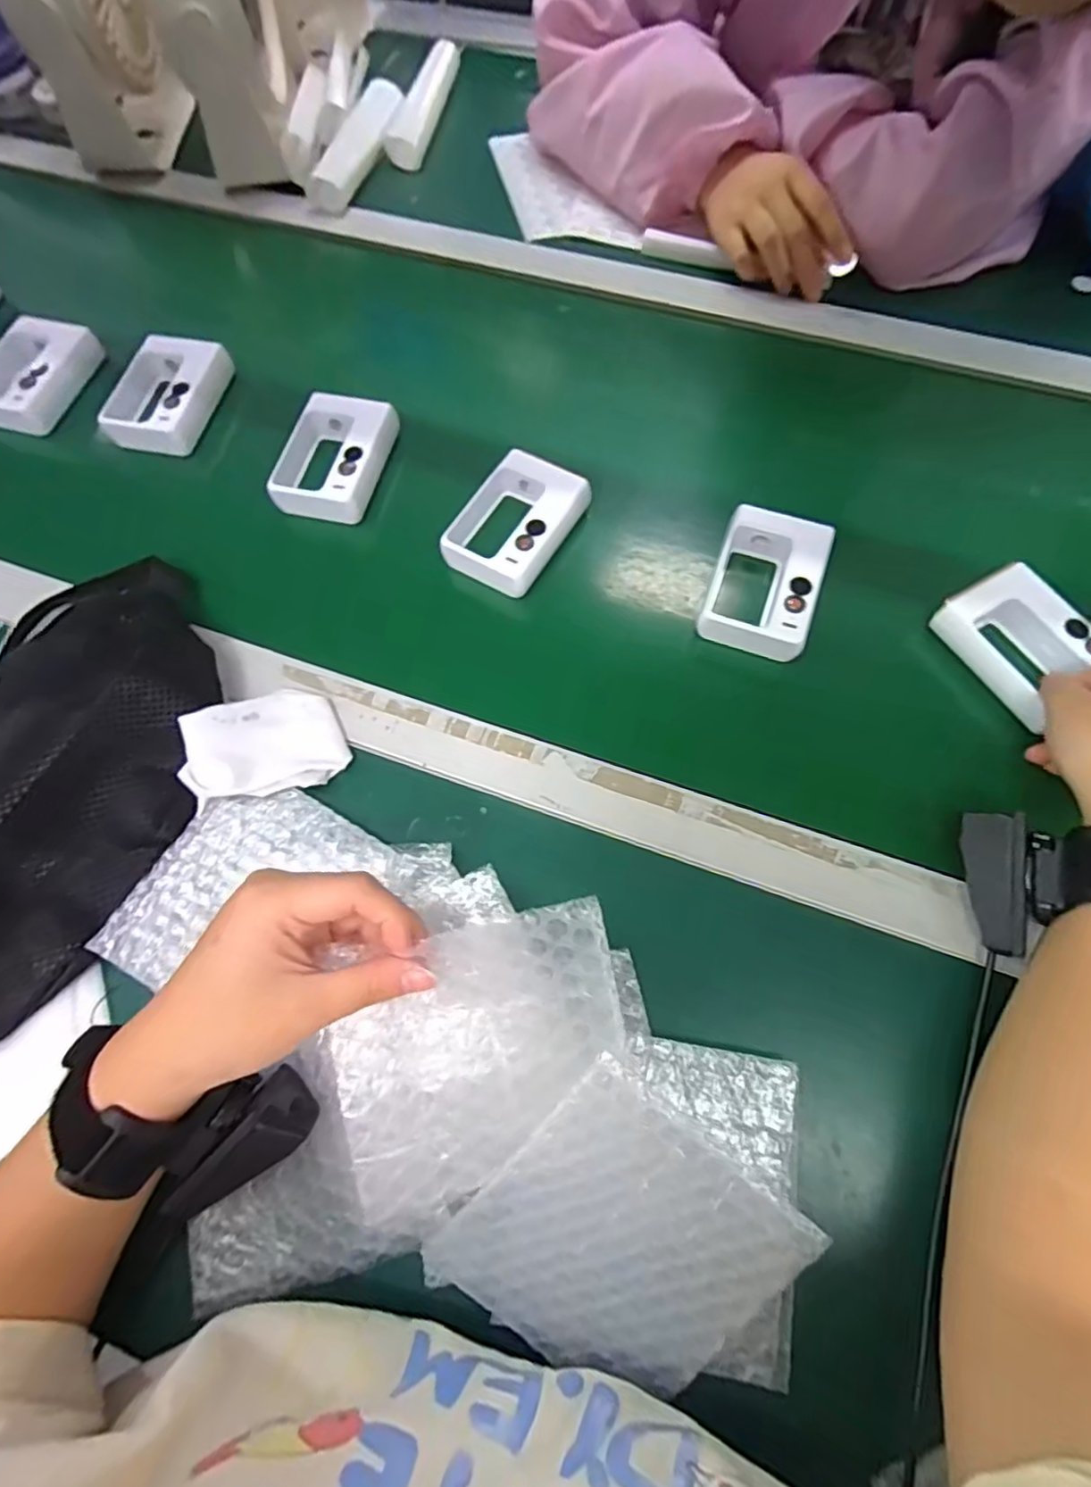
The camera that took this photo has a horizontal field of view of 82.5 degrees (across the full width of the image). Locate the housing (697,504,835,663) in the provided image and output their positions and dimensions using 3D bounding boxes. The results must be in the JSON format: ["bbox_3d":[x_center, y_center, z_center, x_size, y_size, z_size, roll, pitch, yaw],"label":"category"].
[{"bbox_3d":[0.145,-0.107,0.407,0.067,0.021,0.099,18,70,9],"label":"housing"}]

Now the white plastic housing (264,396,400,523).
[{"bbox_3d":[-0.157,-0.212,0.461,0.071,0.026,0.100,13,69,7],"label":"white plastic housing"}]

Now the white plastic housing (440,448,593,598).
[{"bbox_3d":[-0.021,-0.153,0.435,0.070,0.026,0.102,29,72,13],"label":"white plastic housing"}]

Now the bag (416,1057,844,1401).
[{"bbox_3d":[0.030,0.213,0.260,0.118,0.006,0.124,39,97,-1],"label":"bag"}]

